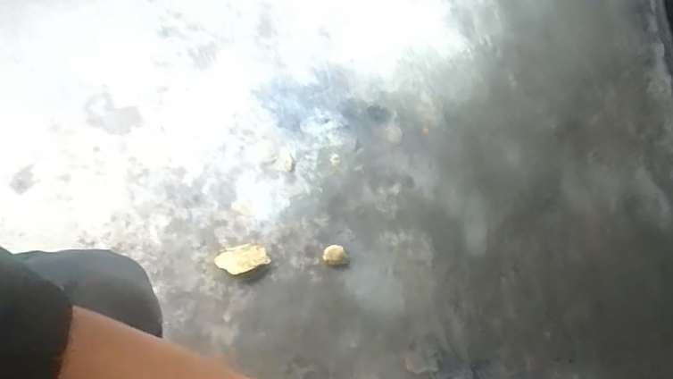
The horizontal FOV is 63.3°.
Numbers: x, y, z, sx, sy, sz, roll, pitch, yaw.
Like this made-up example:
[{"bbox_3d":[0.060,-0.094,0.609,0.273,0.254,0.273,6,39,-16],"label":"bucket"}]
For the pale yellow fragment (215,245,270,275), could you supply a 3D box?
[{"bbox_3d":[-0.123,0.092,0.715,0.066,0.013,0.035,-12,68,-4],"label":"pale yellow fragment"}]

